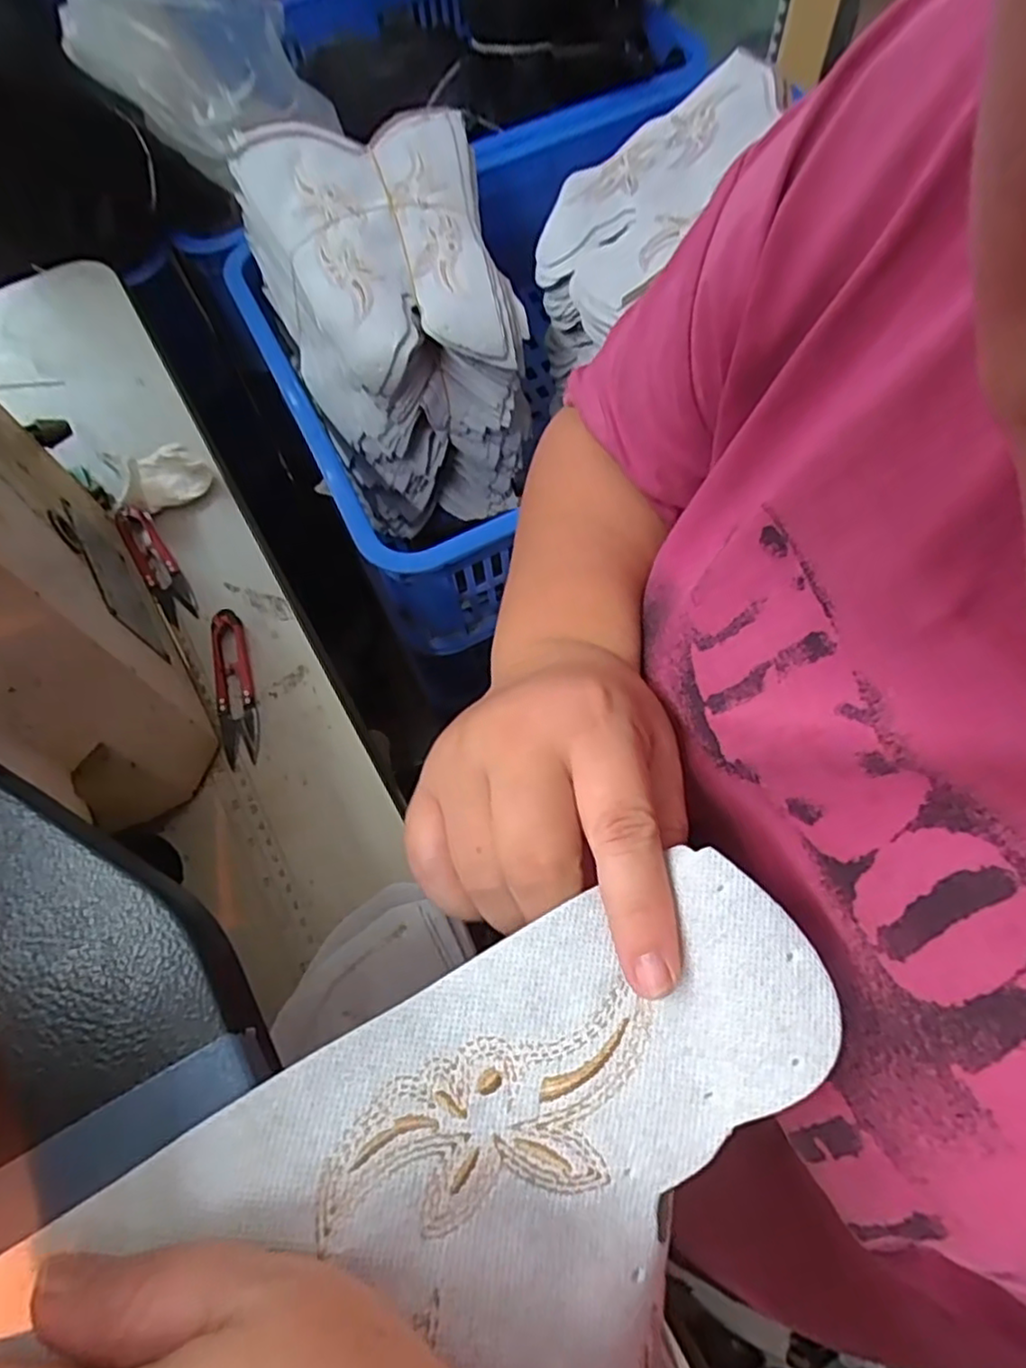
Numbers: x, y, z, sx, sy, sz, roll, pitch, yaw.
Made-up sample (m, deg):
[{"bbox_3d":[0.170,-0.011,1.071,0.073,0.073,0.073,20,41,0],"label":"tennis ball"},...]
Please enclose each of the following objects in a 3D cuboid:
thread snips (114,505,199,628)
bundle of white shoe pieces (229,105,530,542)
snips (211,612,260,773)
[{"bbox_3d":[-0.242,-0.082,0.463,0.022,0.012,0.102,-32,69,-11],"label":"thread snips"},{"bbox_3d":[-0.104,-0.307,0.615,0.197,0.227,0.239,-17,67,-4],"label":"bundle of white shoe pieces"},{"bbox_3d":[-0.173,0.000,0.423,0.024,0.010,0.100,-16,67,-4],"label":"snips"}]

